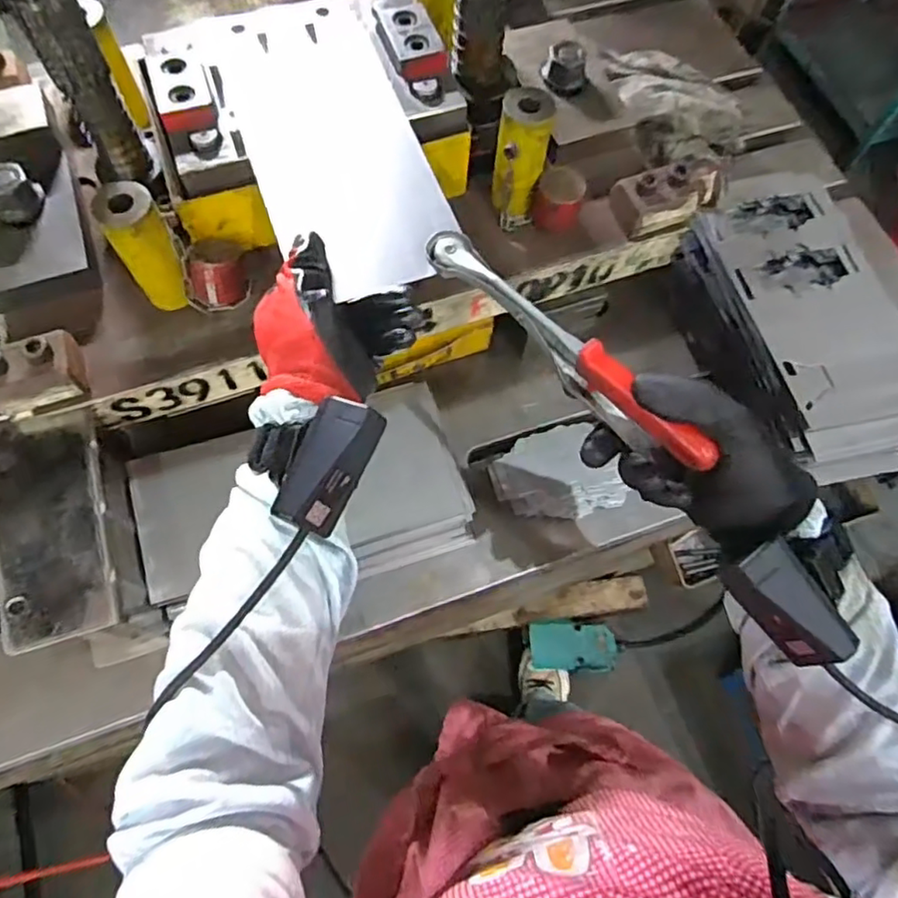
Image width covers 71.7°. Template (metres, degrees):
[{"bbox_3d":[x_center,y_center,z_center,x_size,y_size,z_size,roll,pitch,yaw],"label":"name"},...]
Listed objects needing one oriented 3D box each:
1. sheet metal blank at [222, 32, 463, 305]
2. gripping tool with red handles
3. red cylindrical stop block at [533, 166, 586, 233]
[{"bbox_3d":[-0.082,-0.215,0.457,0.120,0.009,0.232,-18,71,-9],"label":"sheet metal blank"},{"bbox_3d":[0.063,-0.063,0.371,0.021,0.051,0.214,-38,70,-16],"label":"gripping tool with red handles"},{"bbox_3d":[0.092,-0.207,0.521,0.038,0.046,0.037,1,68,-2],"label":"red cylindrical stop block"}]

